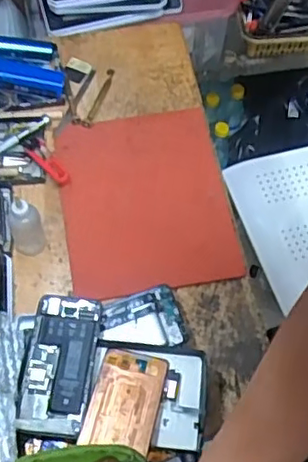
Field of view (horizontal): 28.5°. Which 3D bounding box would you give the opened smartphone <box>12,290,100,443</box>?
[{"bbox_3d":[-0.099,0.137,0.635,0.069,0.008,0.144,7,62,2],"label":"opened smartphone"}]

